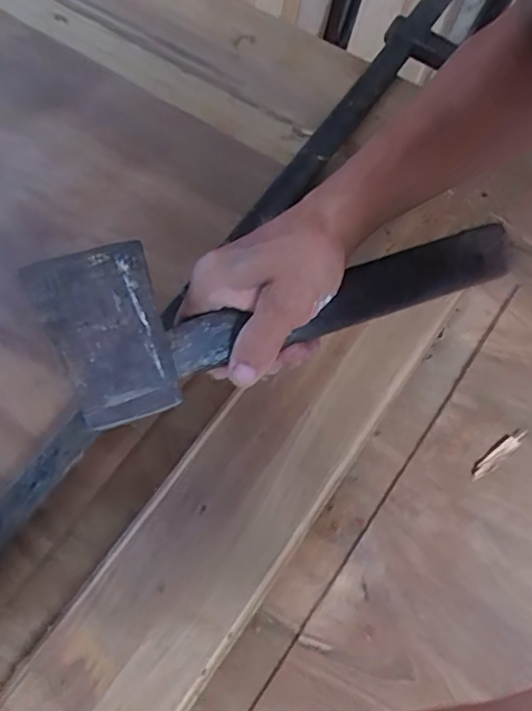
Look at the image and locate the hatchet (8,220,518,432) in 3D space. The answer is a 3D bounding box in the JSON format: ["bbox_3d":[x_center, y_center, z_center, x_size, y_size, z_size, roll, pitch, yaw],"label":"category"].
[{"bbox_3d":[0.022,-0.045,0.374,0.324,0.028,0.103,-15,67,-17],"label":"hatchet"}]

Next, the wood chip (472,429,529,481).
[{"bbox_3d":[0.193,0.081,0.457,0.062,0.004,0.011,-37,72,-14],"label":"wood chip"}]

